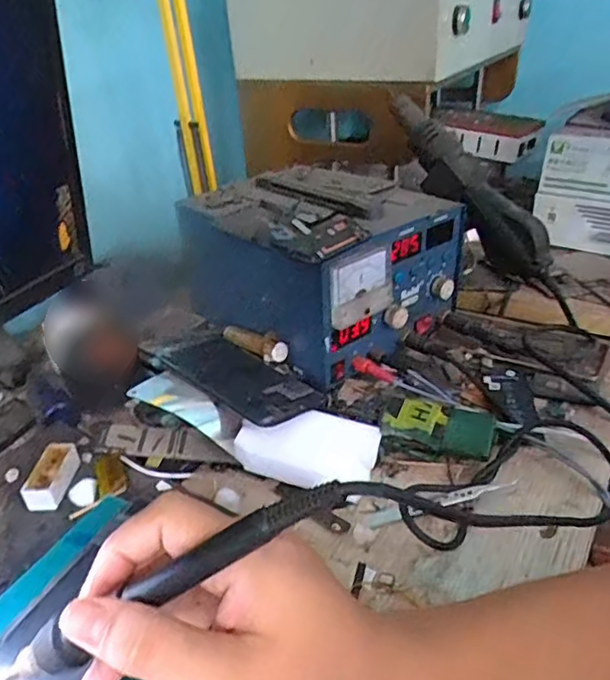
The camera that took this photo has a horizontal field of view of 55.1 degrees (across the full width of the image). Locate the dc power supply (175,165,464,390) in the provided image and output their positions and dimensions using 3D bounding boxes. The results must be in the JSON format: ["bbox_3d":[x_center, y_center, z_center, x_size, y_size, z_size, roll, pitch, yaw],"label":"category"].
[{"bbox_3d":[0.013,-0.088,0.581,0.191,0.121,0.222,-27,37,-32],"label":"dc power supply"}]

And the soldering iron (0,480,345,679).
[{"bbox_3d":[-0.058,0.098,0.233,0.168,0.014,0.014,-33,33,11],"label":"soldering iron"}]

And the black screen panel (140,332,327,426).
[{"bbox_3d":[-0.067,0.028,0.509,0.080,0.008,0.185,-13,27,-40],"label":"black screen panel"}]

